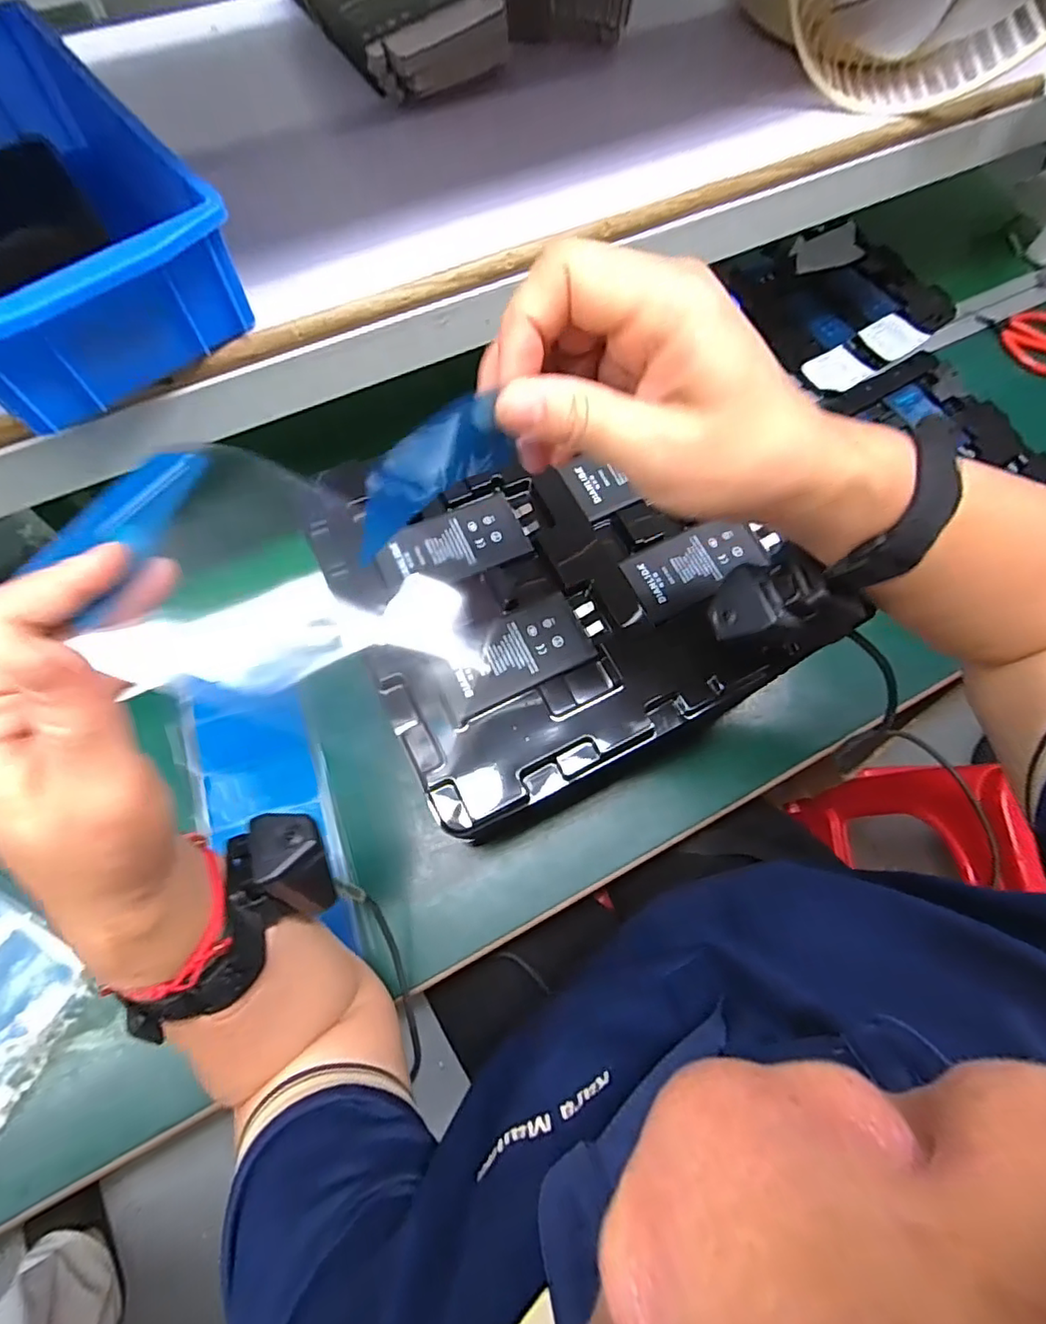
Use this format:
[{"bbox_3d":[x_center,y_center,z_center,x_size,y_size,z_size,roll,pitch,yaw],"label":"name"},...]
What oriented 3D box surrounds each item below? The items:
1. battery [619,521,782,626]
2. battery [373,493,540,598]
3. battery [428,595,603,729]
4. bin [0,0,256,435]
[{"bbox_3d":[0.102,-0.058,0.340,0.086,0.007,0.043,-27,73,-11],"label":"battery"},{"bbox_3d":[-0.037,-0.069,0.336,0.092,0.007,0.042,-24,73,-10],"label":"battery"},{"bbox_3d":[-0.001,-0.006,0.316,0.093,0.007,0.042,-27,73,-12],"label":"battery"},{"bbox_3d":[-0.239,-0.214,0.284,0.124,0.063,0.189,-39,76,-15],"label":"bin"}]

